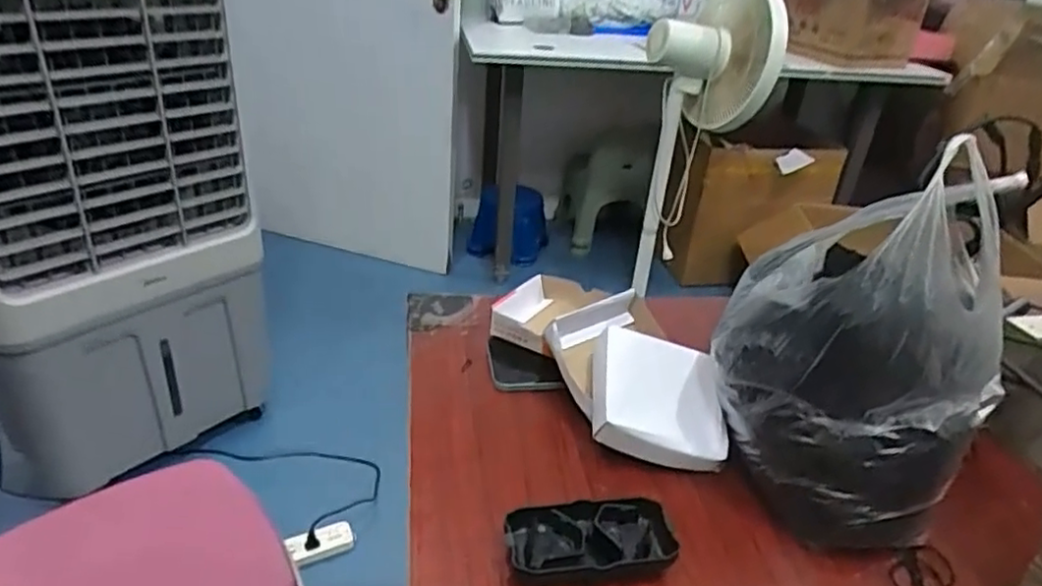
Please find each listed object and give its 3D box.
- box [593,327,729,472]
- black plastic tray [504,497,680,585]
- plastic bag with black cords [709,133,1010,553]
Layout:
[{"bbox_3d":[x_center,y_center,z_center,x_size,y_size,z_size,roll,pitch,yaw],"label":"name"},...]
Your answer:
[{"bbox_3d":[0.111,0.084,0.545,0.105,0.027,0.099,20,49,-13],"label":"box"},{"bbox_3d":[0.046,0.166,0.446,0.109,0.025,0.050,-2,30,-11],"label":"black plastic tray"},{"bbox_3d":[0.233,0.040,0.470,0.124,0.247,0.165,-23,40,-39],"label":"plastic bag with black cords"}]

